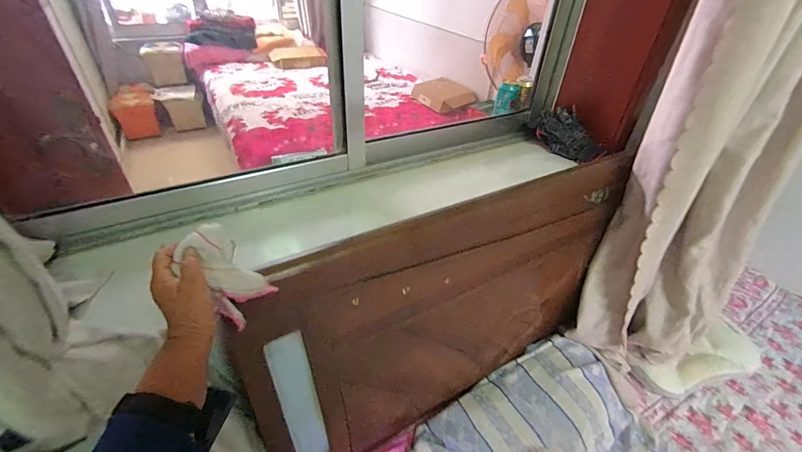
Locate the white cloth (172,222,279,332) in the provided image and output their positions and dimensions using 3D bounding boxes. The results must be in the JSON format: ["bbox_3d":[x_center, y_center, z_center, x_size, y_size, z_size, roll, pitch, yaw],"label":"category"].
[{"bbox_3d":[-0.202,0.056,0.427,0.045,0.126,0.064,-17,15,49],"label":"white cloth"}]

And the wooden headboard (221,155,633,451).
[{"bbox_3d":[0.137,0.191,0.784,0.901,0.566,0.057,-20,31,-22],"label":"wooden headboard"}]

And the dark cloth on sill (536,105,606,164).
[{"bbox_3d":[0.471,-0.253,1.000,0.188,0.111,0.074,25,43,24],"label":"dark cloth on sill"}]

